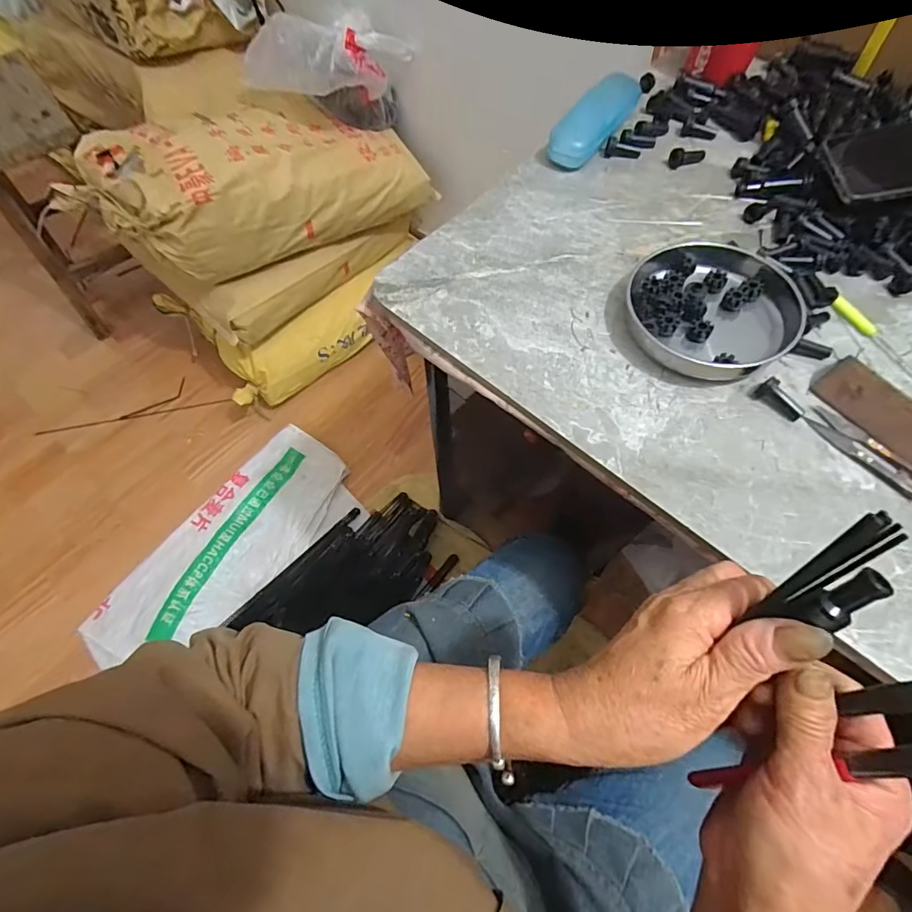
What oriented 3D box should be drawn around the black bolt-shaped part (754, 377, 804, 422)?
[{"bbox_3d":[0.259,-0.045,0.386,0.012,0.017,0.037,-38,69,-16],"label":"black bolt-shaped part"}]

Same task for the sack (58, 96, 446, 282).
[{"bbox_3d":[-0.397,-0.563,1.021,0.686,0.232,0.259,-24,61,-28],"label":"sack"}]

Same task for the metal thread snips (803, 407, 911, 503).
[{"bbox_3d":[0.322,0.006,0.367,0.025,0.007,0.115,-37,65,-17],"label":"metal thread snips"}]

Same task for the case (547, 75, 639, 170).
[{"bbox_3d":[0.159,-0.373,0.540,0.047,0.043,0.156,35,69,16],"label":"case"}]

